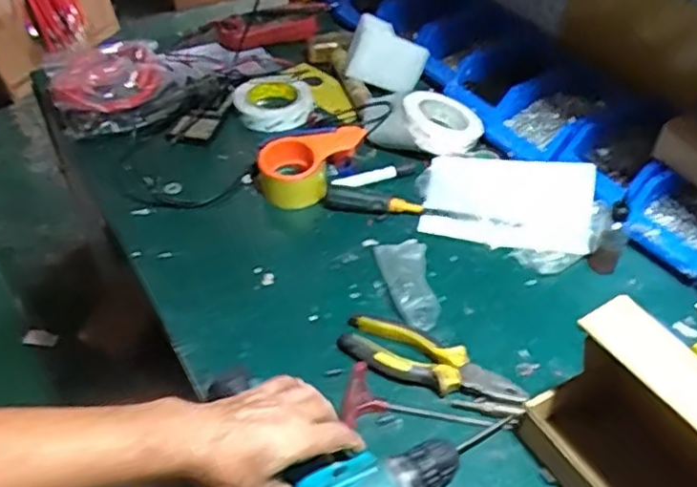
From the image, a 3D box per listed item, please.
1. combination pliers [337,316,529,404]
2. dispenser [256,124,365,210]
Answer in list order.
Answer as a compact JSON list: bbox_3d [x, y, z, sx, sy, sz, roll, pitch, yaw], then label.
[{"bbox_3d":[0.085,0.128,0.703,0.193,0.026,0.062,14,45,14],"label":"combination pliers"},{"bbox_3d":[-0.044,-0.105,0.921,0.157,0.061,0.090,-21,48,-21],"label":"dispenser"}]

